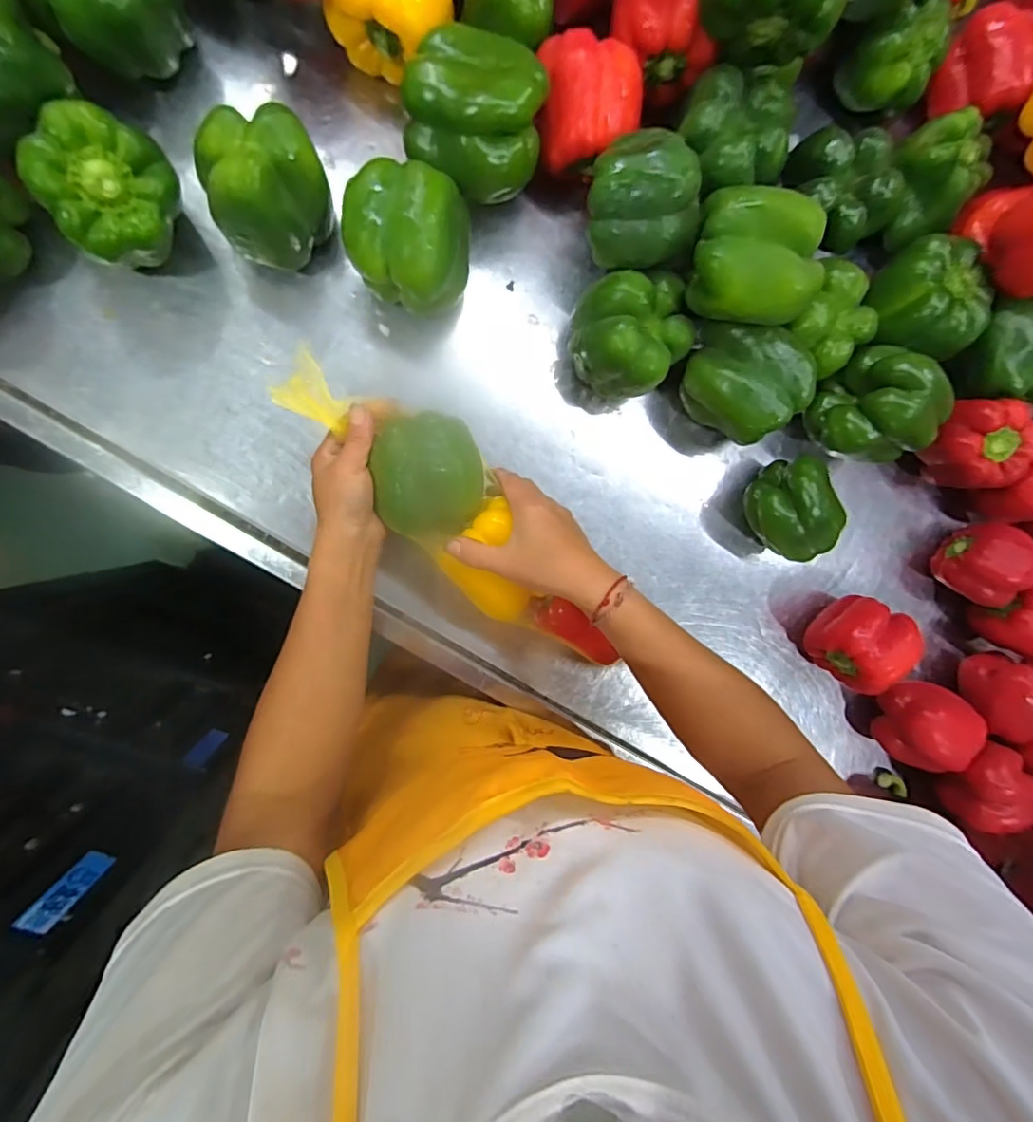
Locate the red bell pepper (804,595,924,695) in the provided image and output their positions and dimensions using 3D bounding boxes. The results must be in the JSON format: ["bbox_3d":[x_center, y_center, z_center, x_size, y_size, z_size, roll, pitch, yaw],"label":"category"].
[{"bbox_3d":[0.344,0.079,0.542,0.072,0.086,0.067,-38,99,-3],"label":"red bell pepper"}]

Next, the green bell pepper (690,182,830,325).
[{"bbox_3d":[0.184,-0.230,0.417,0.087,0.071,0.083,3,95,-9],"label":"green bell pepper"}]

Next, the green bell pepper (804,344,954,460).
[{"bbox_3d":[0.342,-0.140,0.510,0.094,0.104,0.095,-1,95,-8],"label":"green bell pepper"}]

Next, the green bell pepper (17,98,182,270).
[{"bbox_3d":[-0.300,-0.277,0.410,0.088,0.102,0.078,-34,99,-4],"label":"green bell pepper"}]

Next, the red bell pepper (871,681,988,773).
[{"bbox_3d":[0.420,0.169,0.559,0.073,0.076,0.085,24,91,-10],"label":"red bell pepper"}]

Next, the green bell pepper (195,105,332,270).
[{"bbox_3d":[-0.195,-0.291,0.429,0.086,0.098,0.085,-1,95,-8],"label":"green bell pepper"}]

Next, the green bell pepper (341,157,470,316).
[{"bbox_3d":[-0.089,-0.258,0.447,0.095,0.099,0.094,-1,95,-8],"label":"green bell pepper"}]

